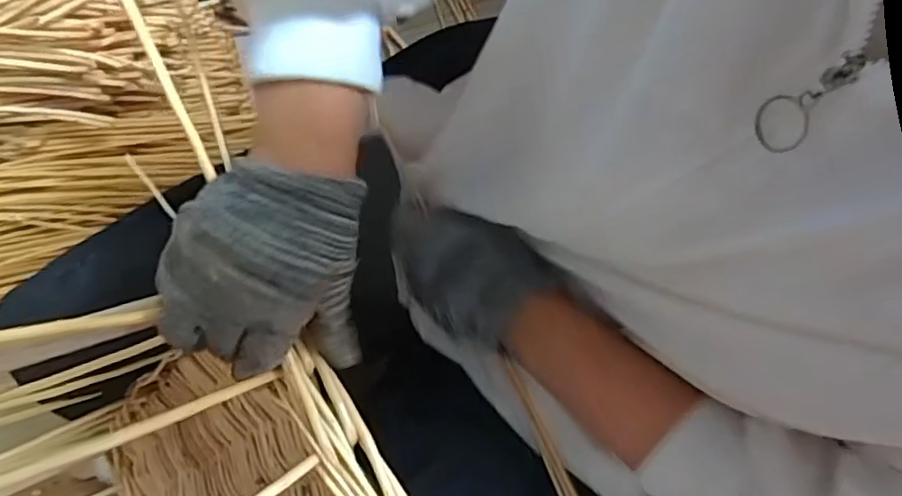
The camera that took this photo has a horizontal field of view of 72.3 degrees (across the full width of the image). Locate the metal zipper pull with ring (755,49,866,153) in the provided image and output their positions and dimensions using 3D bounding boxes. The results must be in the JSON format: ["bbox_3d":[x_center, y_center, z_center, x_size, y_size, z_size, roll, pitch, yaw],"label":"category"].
[{"bbox_3d":[0.126,-0.049,0.216,0.004,0.044,0.021,-10,78,-19],"label":"metal zipper pull with ring"}]

